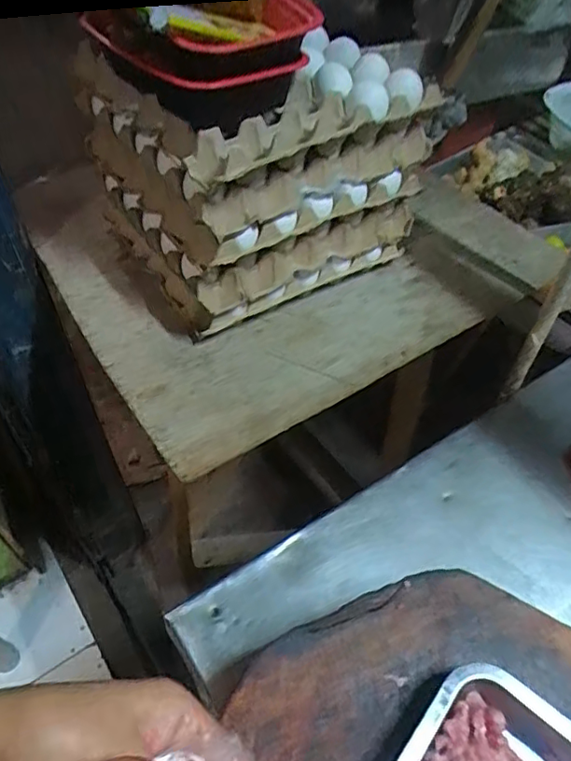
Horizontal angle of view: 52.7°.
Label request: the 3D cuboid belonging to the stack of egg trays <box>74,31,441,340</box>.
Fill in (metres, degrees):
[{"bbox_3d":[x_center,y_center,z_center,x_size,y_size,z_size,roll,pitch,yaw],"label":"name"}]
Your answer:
[{"bbox_3d":[-0.043,-0.257,0.683,0.298,0.231,0.285,-27,55,-24],"label":"stack of egg trays"}]

